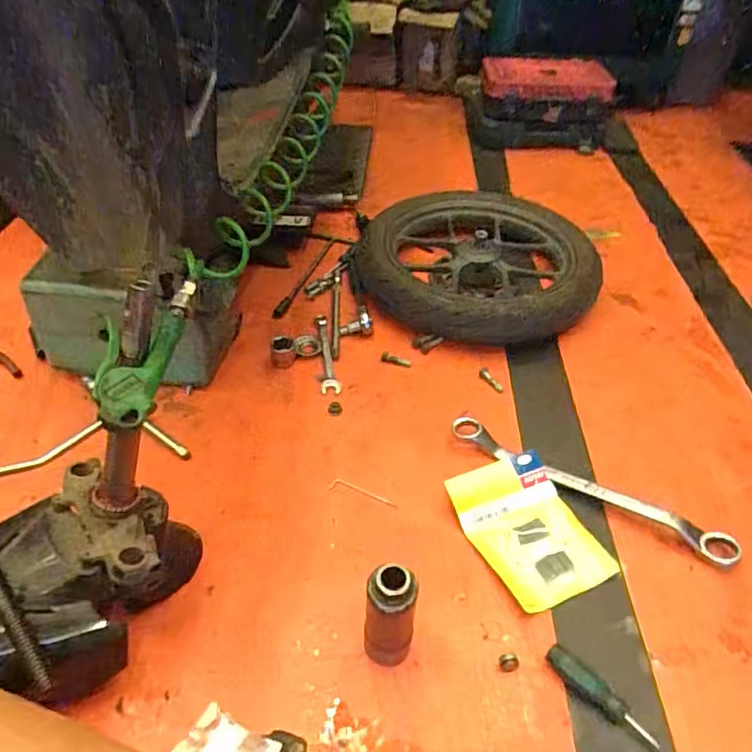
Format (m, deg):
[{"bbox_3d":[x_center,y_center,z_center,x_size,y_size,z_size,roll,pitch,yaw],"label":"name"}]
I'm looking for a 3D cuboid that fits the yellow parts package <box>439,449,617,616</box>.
[{"bbox_3d":[0.200,0.197,0.741,0.145,0.028,0.193,-17,45,-19],"label":"yellow parts package"}]

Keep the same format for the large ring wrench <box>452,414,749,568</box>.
[{"bbox_3d":[0.289,0.150,0.786,0.400,0.018,0.050,23,46,22],"label":"large ring wrench"}]

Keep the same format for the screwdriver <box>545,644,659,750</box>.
[{"bbox_3d":[0.236,0.336,0.592,0.023,0.026,0.122,-33,52,-32],"label":"screwdriver"}]

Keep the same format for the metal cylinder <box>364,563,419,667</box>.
[{"bbox_3d":[0.015,0.254,0.594,0.050,0.158,0.046,3,43,1],"label":"metal cylinder"}]

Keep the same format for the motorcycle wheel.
[{"bbox_3d":[0.192,-0.244,1.158,0.445,0.108,0.402,0,42,-2],"label":"motorcycle wheel"}]

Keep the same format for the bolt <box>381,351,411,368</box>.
[{"bbox_3d":[0.034,-0.027,0.991,0.053,0.013,0.019,17,44,16],"label":"bolt"}]

